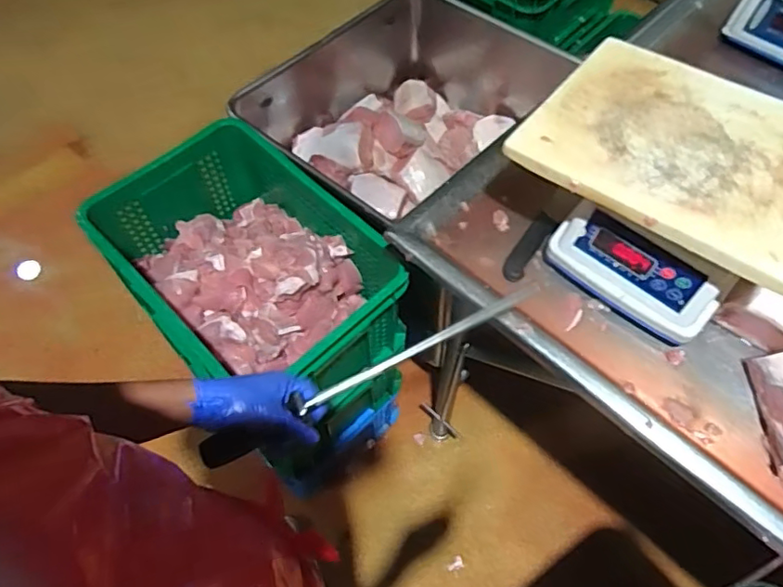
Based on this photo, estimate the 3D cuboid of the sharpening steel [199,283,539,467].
[{"bbox_3d":[-0.017,0.086,0.630,0.413,0.031,0.022,-27,63,-7],"label":"sharpening steel"}]

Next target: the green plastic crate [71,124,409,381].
[{"bbox_3d":[-0.259,-0.044,1.059,0.367,0.209,0.505,-40,68,-21],"label":"green plastic crate"}]

